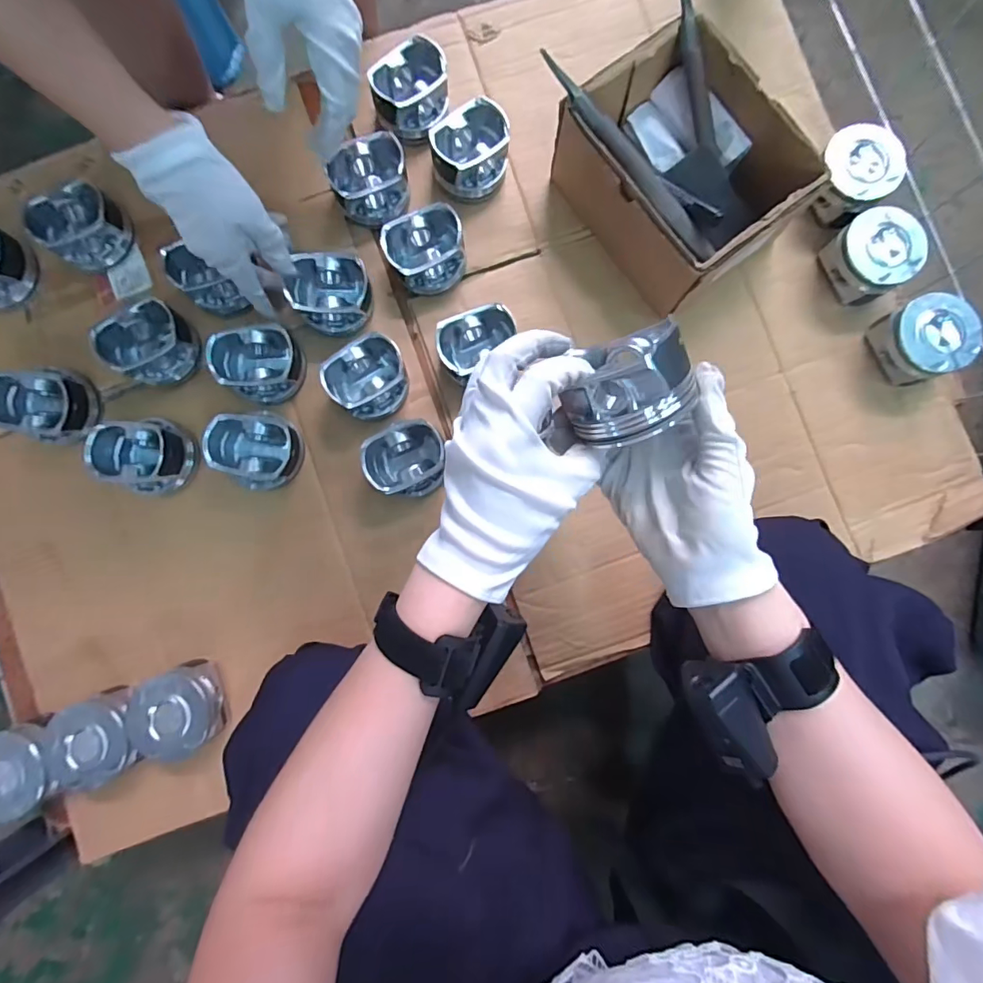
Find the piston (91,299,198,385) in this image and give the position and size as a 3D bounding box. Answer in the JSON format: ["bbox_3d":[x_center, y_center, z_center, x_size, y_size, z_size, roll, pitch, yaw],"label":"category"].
[{"bbox_3d":[-0.329,-0.143,0.475,0.060,0.058,0.074,32,87,2],"label":"piston"}]

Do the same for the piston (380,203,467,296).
[{"bbox_3d":[-0.064,-0.238,0.481,0.076,0.050,0.066,-32,87,-2],"label":"piston"}]

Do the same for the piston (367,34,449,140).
[{"bbox_3d":[-0.082,-0.405,0.491,0.076,0.048,0.073,0,87,0],"label":"piston"}]

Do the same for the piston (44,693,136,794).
[{"bbox_3d":[-0.361,0.227,0.453,0.072,0.051,0.073,-8,87,0],"label":"piston"}]

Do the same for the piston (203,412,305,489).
[{"bbox_3d":[-0.221,-0.040,0.464,0.074,0.051,0.071,0,87,0],"label":"piston"}]

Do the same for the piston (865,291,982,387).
[{"bbox_3d":[0.420,-0.148,0.475,0.063,0.056,0.073,-34,87,-2],"label":"piston"}]

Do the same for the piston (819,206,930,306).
[{"bbox_3d":[0.372,-0.230,0.480,0.067,0.056,0.072,0,87,0],"label":"piston"}]

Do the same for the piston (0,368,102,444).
[{"bbox_3d":[-0.433,-0.084,0.473,0.072,0.053,0.066,0,87,0],"label":"piston"}]

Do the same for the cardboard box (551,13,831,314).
[{"bbox_3d":[0.174,-0.298,0.460,0.147,0.096,0.194,-36,87,-2],"label":"cardboard box"}]

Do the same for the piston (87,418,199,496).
[{"bbox_3d":[-0.336,-0.035,0.470,0.077,0.050,0.071,8,87,1],"label":"piston"}]

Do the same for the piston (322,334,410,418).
[{"bbox_3d":[-0.117,-0.109,0.473,0.078,0.049,0.065,-39,87,-2],"label":"piston"}]

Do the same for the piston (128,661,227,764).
[{"bbox_3d":[-0.291,0.205,0.453,0.072,0.052,0.074,0,87,0],"label":"piston"}]

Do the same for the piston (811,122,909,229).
[{"bbox_3d":[0.351,-0.312,0.481,0.066,0.059,0.080,-37,87,-2],"label":"piston"}]

